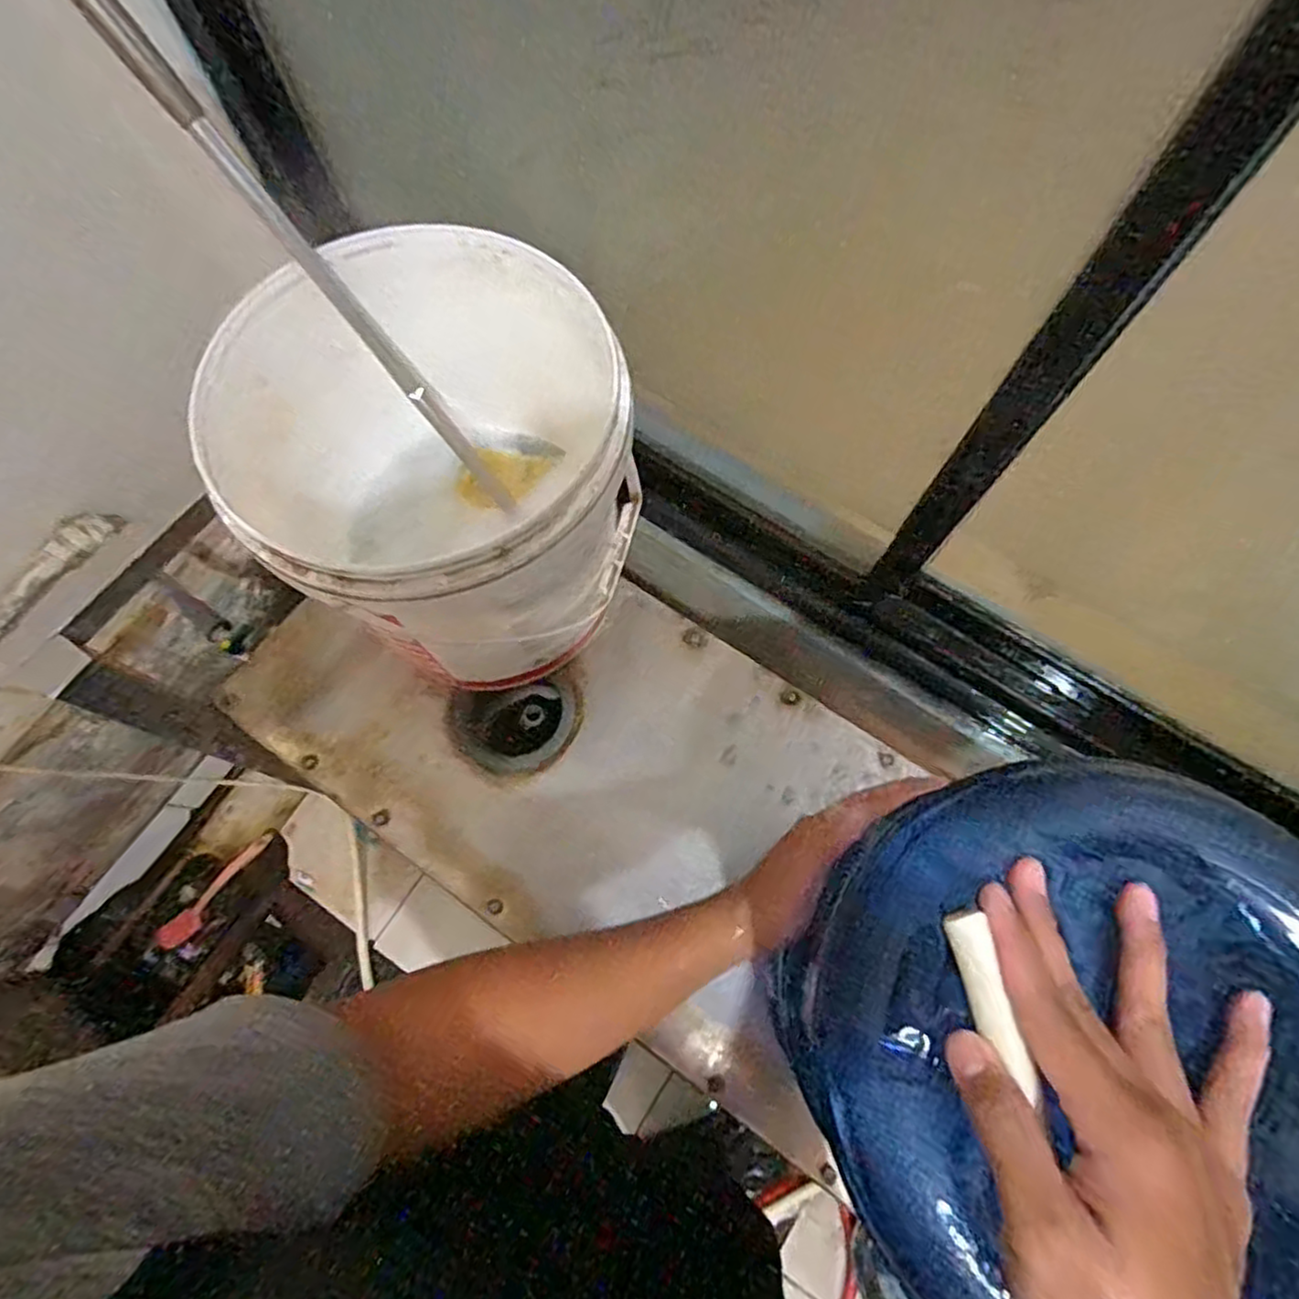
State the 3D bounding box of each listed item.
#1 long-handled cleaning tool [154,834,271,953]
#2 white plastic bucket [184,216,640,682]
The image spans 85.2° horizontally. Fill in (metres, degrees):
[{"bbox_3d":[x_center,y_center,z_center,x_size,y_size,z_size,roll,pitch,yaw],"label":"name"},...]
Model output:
[{"bbox_3d":[-0.839,0.466,1.371,0.045,0.056,0.287,40,78,12],"label":"long-handled cleaning tool"},{"bbox_3d":[-0.172,-0.142,0.653,0.307,0.308,0.297,0,73,1],"label":"white plastic bucket"}]

